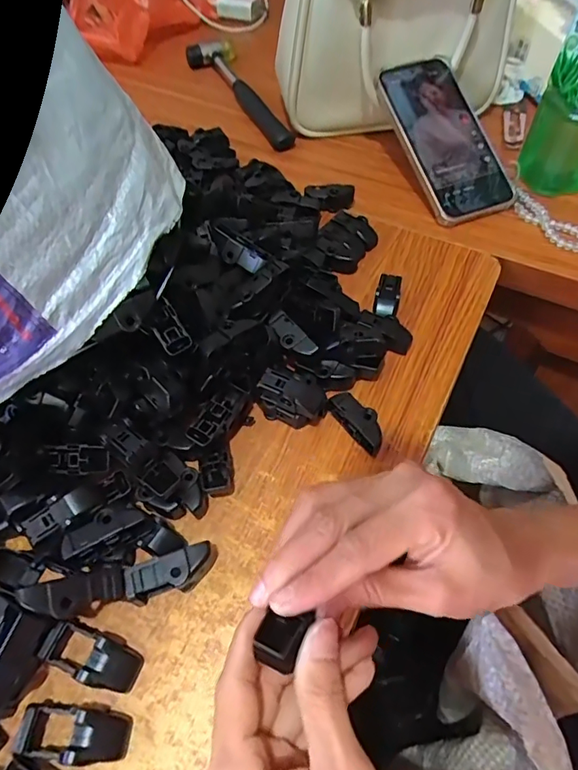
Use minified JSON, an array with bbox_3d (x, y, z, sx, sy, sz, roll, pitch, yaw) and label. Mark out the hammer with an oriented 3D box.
[{"bbox_3d":[-0.060,-0.350,0.580,0.059,0.024,0.248,-20,58,-12],"label":"hammer"}]

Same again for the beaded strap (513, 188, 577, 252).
[{"bbox_3d":[0.238,-0.150,0.445,0.031,0.012,0.086,-34,62,-20],"label":"beaded strap"}]

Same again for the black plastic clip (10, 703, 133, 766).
[{"bbox_3d":[-0.105,0.171,0.239,0.050,0.018,0.021,5,57,5],"label":"black plastic clip"}]

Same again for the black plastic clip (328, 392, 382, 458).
[{"bbox_3d":[0.046,0.026,0.329,0.045,0.018,0.021,39,65,23],"label":"black plastic clip"}]

